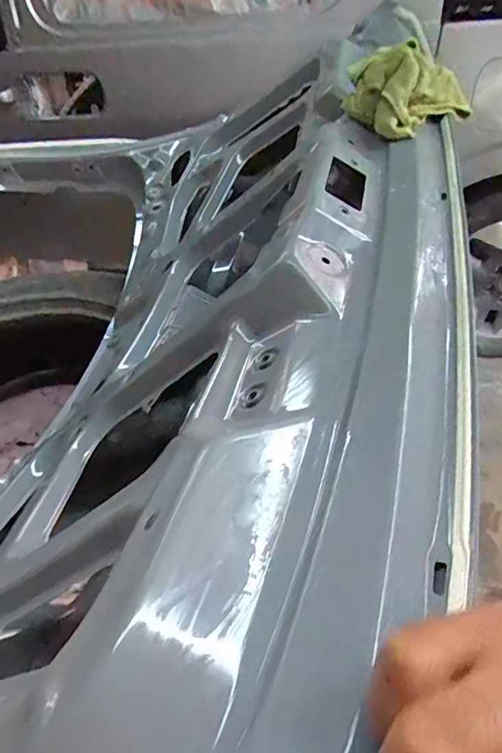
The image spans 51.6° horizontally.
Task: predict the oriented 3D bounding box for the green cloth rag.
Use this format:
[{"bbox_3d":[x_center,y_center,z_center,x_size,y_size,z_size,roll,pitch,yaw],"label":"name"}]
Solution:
[{"bbox_3d":[0.181,-0.333,0.599,0.144,0.064,0.118,8,46,13],"label":"green cloth rag"}]

